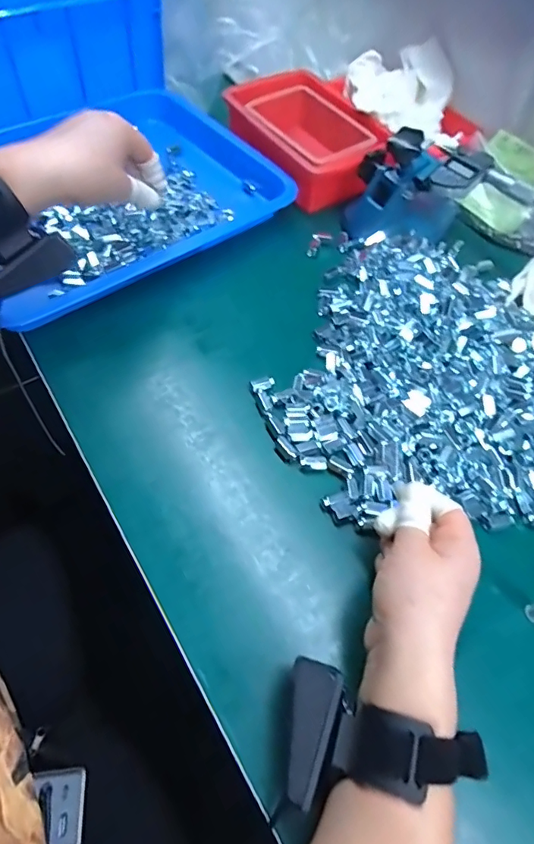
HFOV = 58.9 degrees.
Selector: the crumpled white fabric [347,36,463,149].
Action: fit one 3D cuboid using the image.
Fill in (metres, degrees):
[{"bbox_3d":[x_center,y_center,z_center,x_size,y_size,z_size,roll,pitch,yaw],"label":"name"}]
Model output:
[{"bbox_3d":[0.179,-0.427,0.614,0.128,0.058,0.163,1,58,-6],"label":"crumpled white fabric"}]

